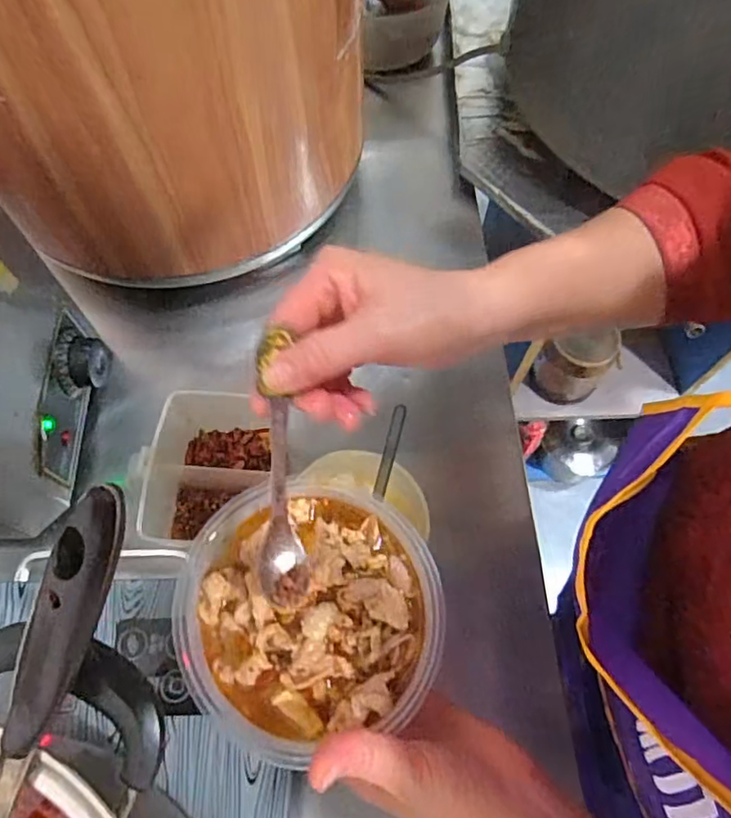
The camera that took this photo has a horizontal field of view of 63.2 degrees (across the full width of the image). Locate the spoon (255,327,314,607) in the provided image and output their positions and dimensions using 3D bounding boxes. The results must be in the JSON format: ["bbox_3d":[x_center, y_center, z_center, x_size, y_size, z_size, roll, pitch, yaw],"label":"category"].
[{"bbox_3d":[-0.044,0.035,0.299,0.024,0.011,0.130,-2,95,2],"label":"spoon"}]

